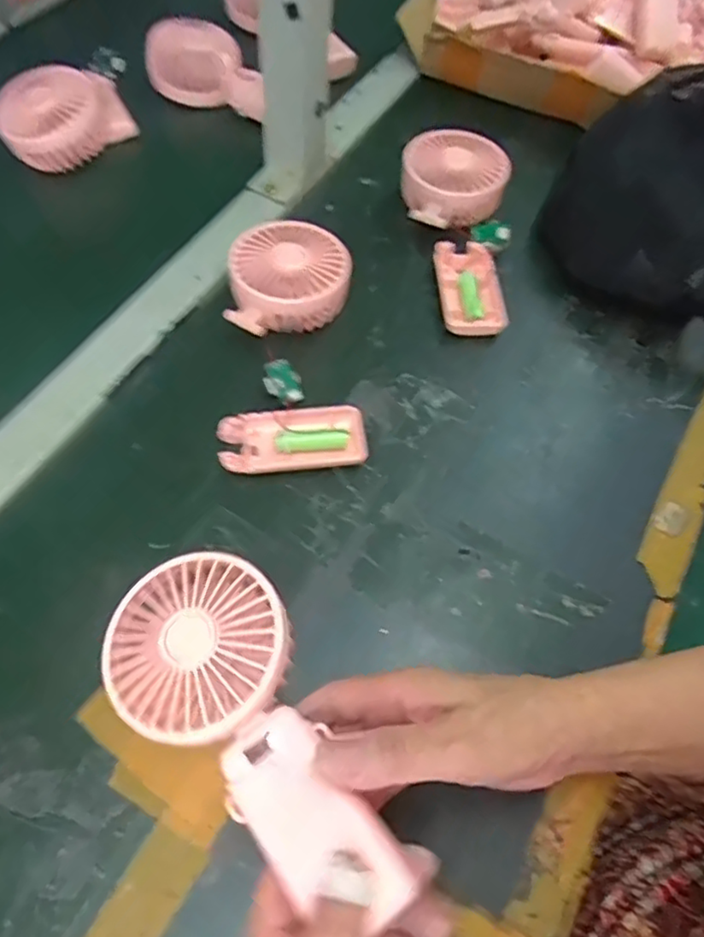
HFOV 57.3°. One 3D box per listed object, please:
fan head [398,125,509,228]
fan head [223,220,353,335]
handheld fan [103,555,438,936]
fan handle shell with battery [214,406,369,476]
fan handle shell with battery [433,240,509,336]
[{"bbox_3d":[0.088,-0.248,0.563,0.088,0.048,0.087,2,59,-3],"label":"fan head"},{"bbox_3d":[-0.047,-0.140,0.492,0.088,0.045,0.096,1,59,-3],"label":"fan head"},{"bbox_3d":[-0.042,0.110,0.281,0.079,0.027,0.177,-35,64,-21],"label":"handheld fan"},{"bbox_3d":[-0.040,-0.019,0.439,0.096,0.016,0.042,-5,60,-6],"label":"fan handle shell with battery"},{"bbox_3d":[0.095,-0.144,0.518,0.048,0.015,0.096,-3,60,-5],"label":"fan handle shell with battery"}]

